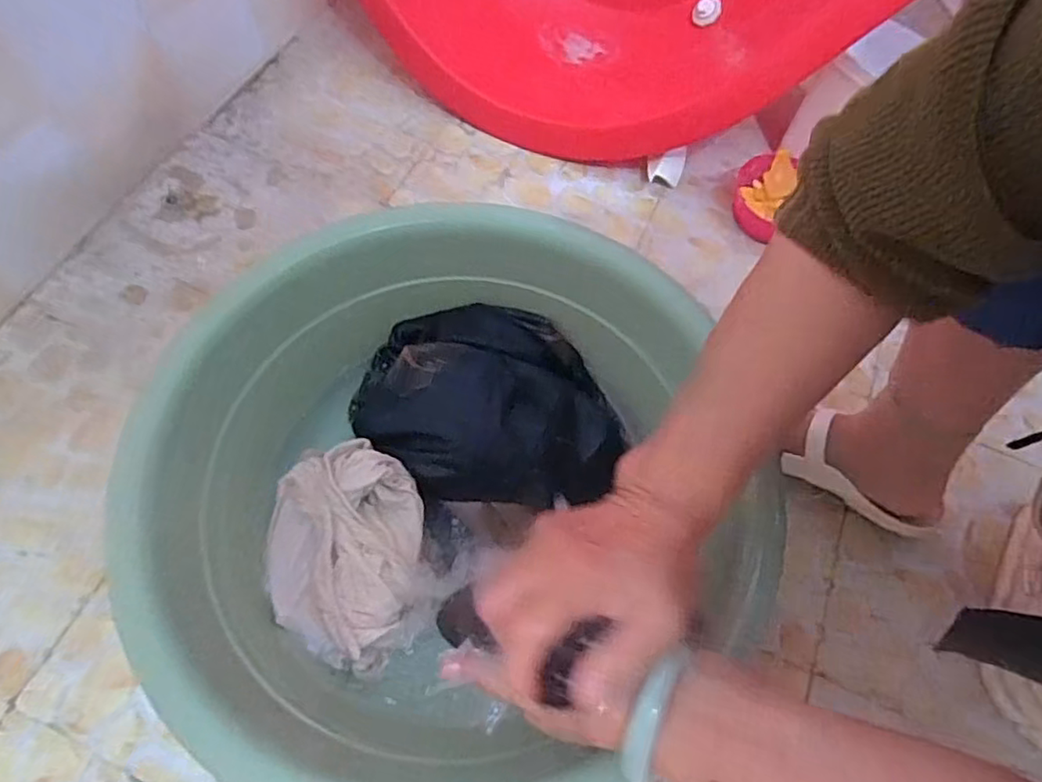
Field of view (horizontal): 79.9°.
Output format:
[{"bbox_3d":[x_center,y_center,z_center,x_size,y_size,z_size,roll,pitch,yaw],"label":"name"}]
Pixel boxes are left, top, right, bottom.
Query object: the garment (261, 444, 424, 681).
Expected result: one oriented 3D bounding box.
[{"bbox_3d":[-0.147,0.127,0.511,0.120,0.046,0.174,5,63,-1],"label":"garment"}]

